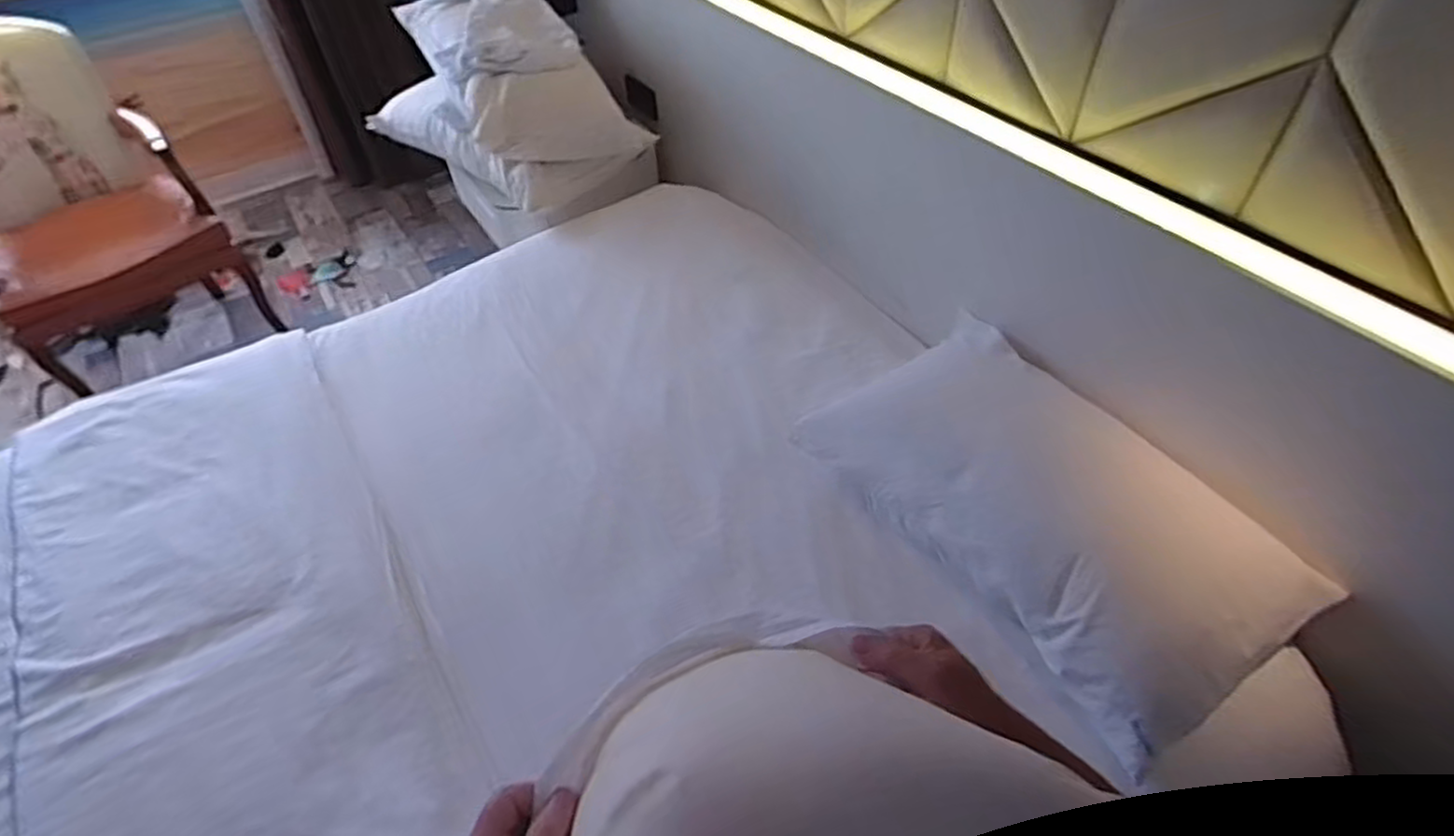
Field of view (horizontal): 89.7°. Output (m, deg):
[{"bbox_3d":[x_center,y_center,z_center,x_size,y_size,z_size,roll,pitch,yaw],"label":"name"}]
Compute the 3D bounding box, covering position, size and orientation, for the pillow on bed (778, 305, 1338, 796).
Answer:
[{"bbox_3d":[0.505,0.108,1.178,0.428,0.152,0.723,-29,54,-21],"label":"pillow on bed"}]

